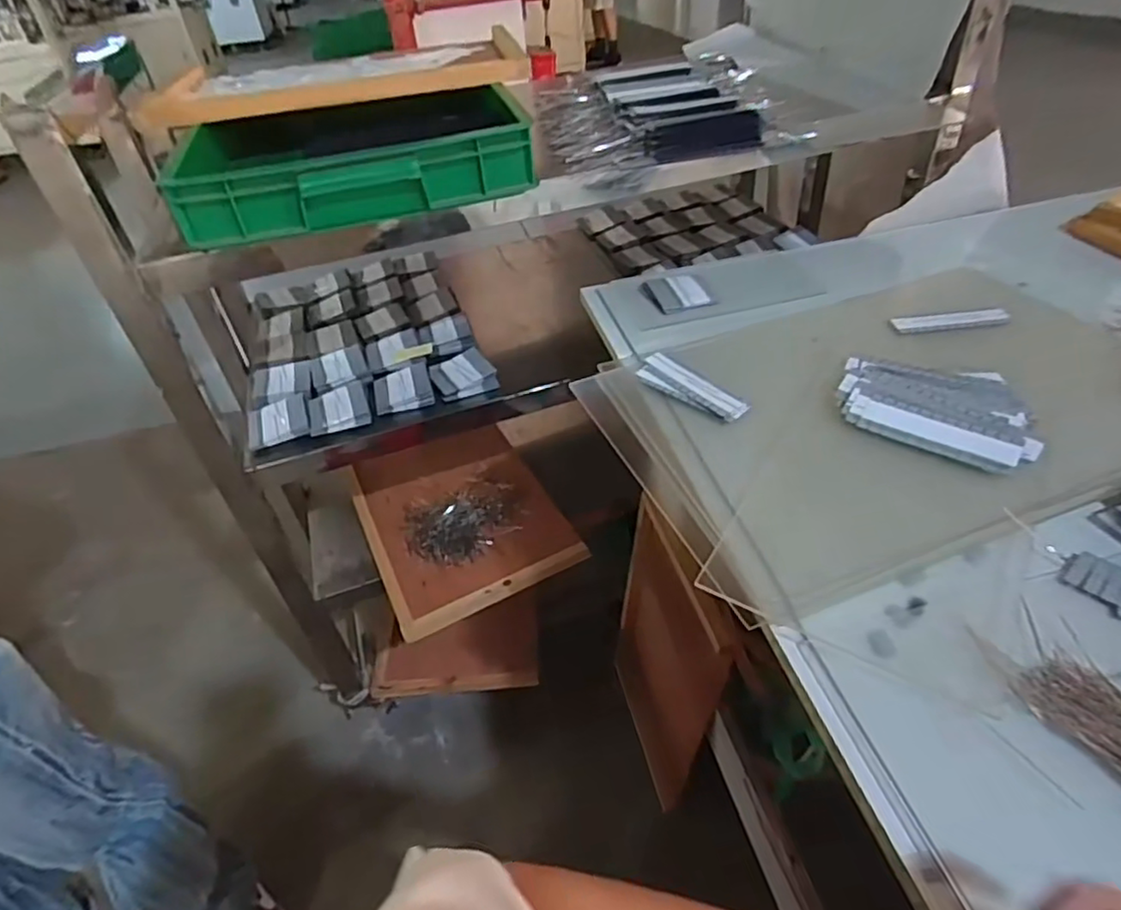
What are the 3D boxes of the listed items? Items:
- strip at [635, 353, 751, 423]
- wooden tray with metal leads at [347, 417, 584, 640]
[{"bbox_3d":[0.128,-0.071,0.662,0.041,0.011,0.140,-24,44,-19],"label":"strip"},{"bbox_3d":[-0.166,0.095,1.059,0.296,0.041,0.379,-22,43,-16],"label":"wooden tray with metal leads"}]

